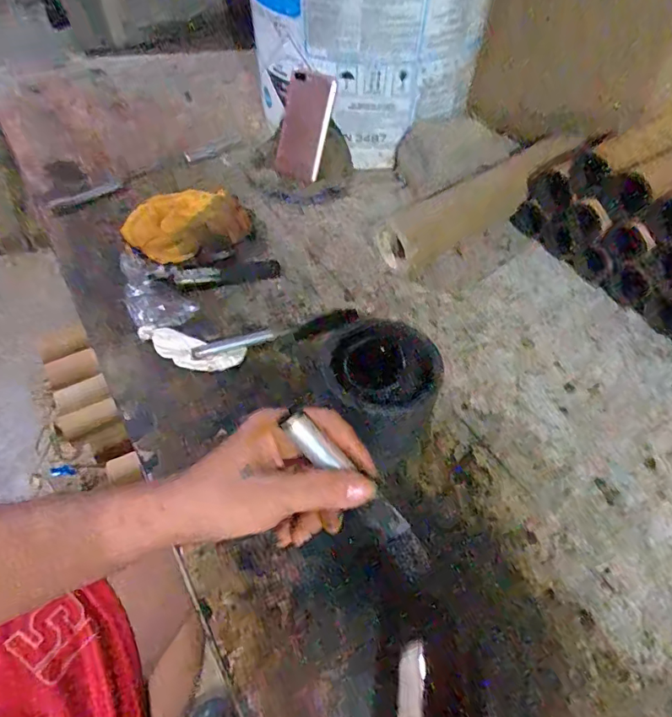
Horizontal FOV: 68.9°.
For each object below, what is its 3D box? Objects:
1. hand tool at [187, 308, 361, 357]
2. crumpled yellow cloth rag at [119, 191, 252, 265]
[{"bbox_3d":[-0.064,-0.027,0.542,0.180,0.014,0.026,-11,51,-12],"label":"hand tool"},{"bbox_3d":[-0.197,-0.180,0.652,0.153,0.029,0.134,-24,55,-22],"label":"crumpled yellow cloth rag"}]

